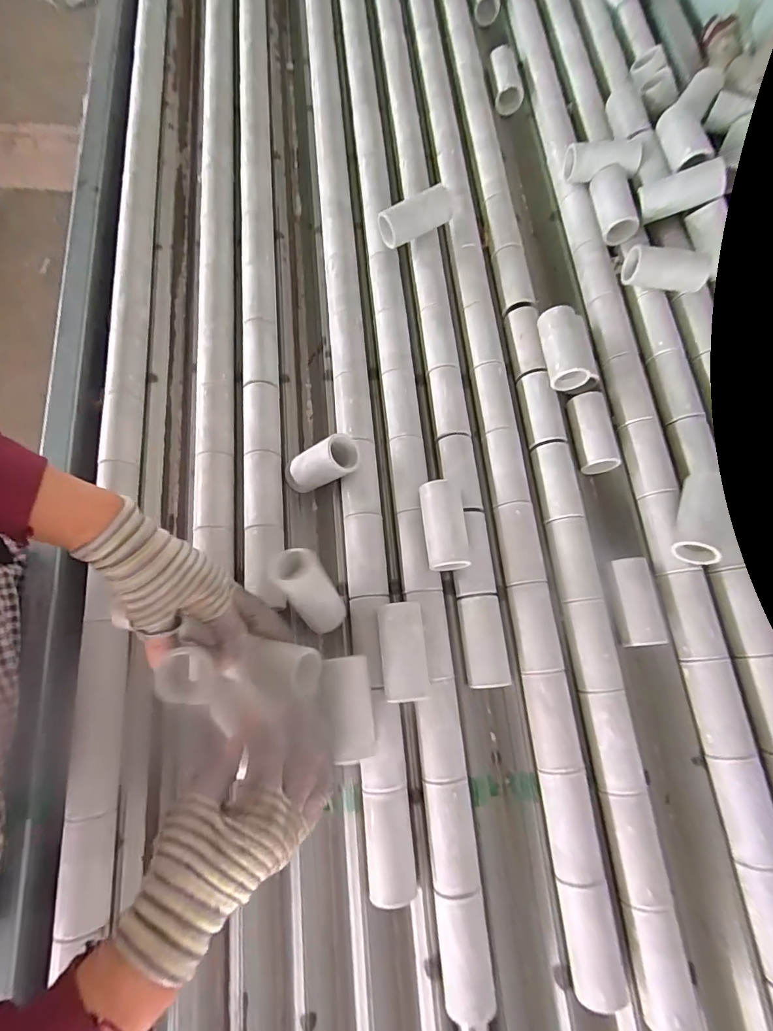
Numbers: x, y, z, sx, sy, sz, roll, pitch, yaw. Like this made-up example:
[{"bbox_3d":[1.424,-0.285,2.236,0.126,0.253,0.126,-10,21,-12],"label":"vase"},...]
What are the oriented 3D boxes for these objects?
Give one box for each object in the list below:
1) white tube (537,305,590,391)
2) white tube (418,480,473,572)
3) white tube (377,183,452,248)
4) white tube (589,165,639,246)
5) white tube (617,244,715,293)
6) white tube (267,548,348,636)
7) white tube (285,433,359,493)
[{"bbox_3d":[0.197,-0.185,0.512,0.047,0.036,0.082,-3,73,0],"label":"white tube"},{"bbox_3d":[0.055,0.011,0.456,0.039,0.035,0.082,-6,73,-1],"label":"white tube"},{"bbox_3d":[0.040,-0.364,0.567,0.097,0.041,0.032,-28,75,-7],"label":"white tube"},{"bbox_3d":[0.281,-0.380,0.575,0.050,0.041,0.088,1,73,1],"label":"white tube"},{"bbox_3d":[0.322,-0.283,0.538,0.089,0.039,0.033,11,74,4],"label":"white tube"},{"bbox_3d":[-0.068,0.072,0.430,0.041,0.034,0.088,-35,120,-9],"label":"white tube"},{"bbox_3d":[-0.070,-0.050,0.482,0.081,0.040,0.037,-26,72,24],"label":"white tube"}]

